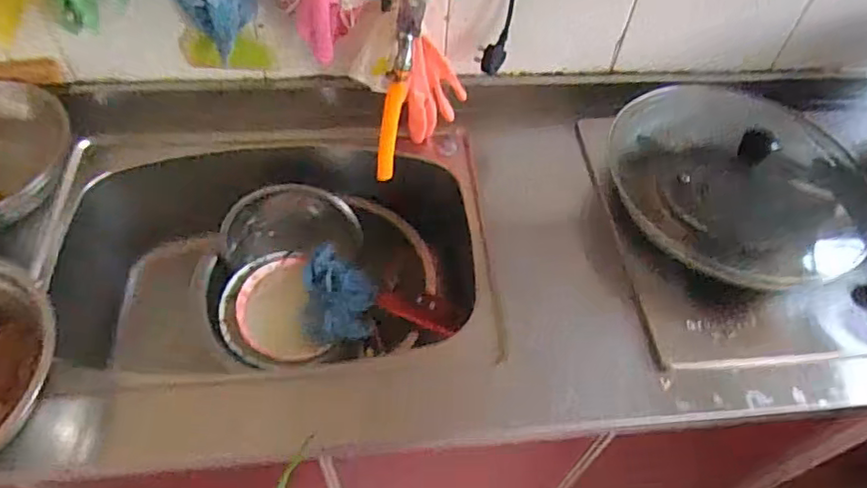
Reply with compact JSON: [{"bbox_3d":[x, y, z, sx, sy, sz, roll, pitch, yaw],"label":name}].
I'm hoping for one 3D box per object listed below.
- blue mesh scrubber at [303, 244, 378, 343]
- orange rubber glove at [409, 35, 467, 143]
[{"bbox_3d":[-0.127,0.069,0.795,0.094,0.037,0.132,0,54,-3],"label":"blue mesh scrubber"},{"bbox_3d":[0.002,-0.206,0.777,0.079,0.138,0.031,-27,60,-21],"label":"orange rubber glove"}]

